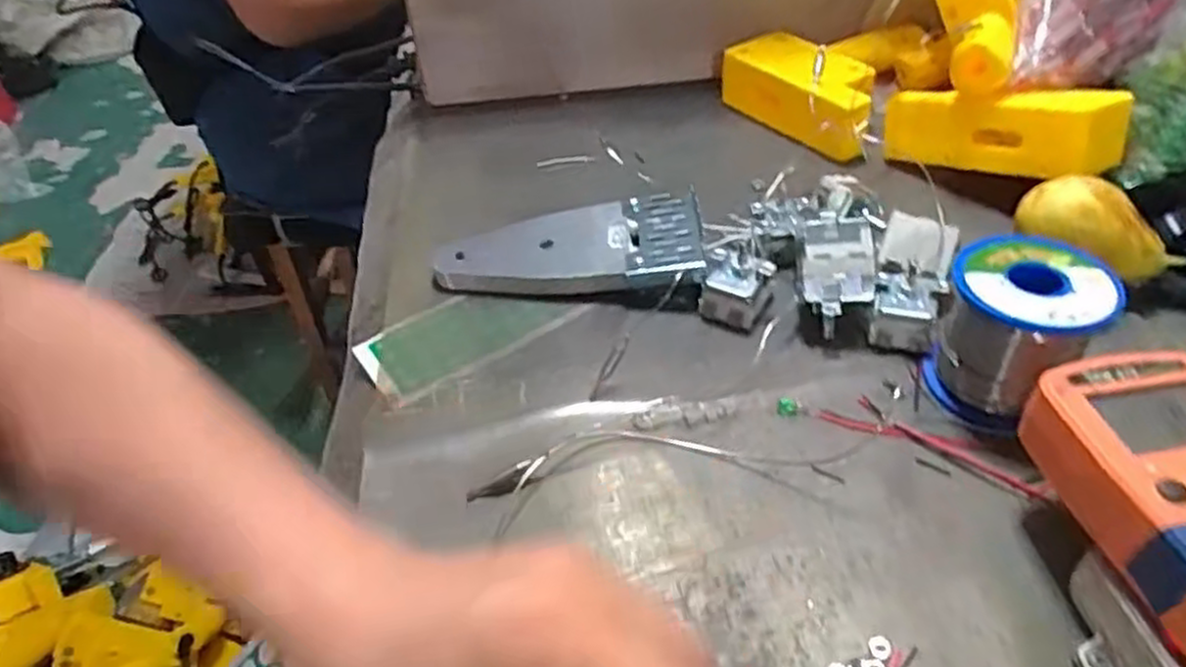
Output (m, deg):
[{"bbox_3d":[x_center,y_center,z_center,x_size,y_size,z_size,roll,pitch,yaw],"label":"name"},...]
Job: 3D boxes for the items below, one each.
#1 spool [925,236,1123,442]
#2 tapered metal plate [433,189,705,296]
[{"bbox_3d":[0.191,0.000,0.348,0.061,0.063,0.062,-4,42,3],"label":"spool"},{"bbox_3d":[-0.015,-0.051,0.453,0.153,0.027,0.069,-2,42,4],"label":"tapered metal plate"}]

